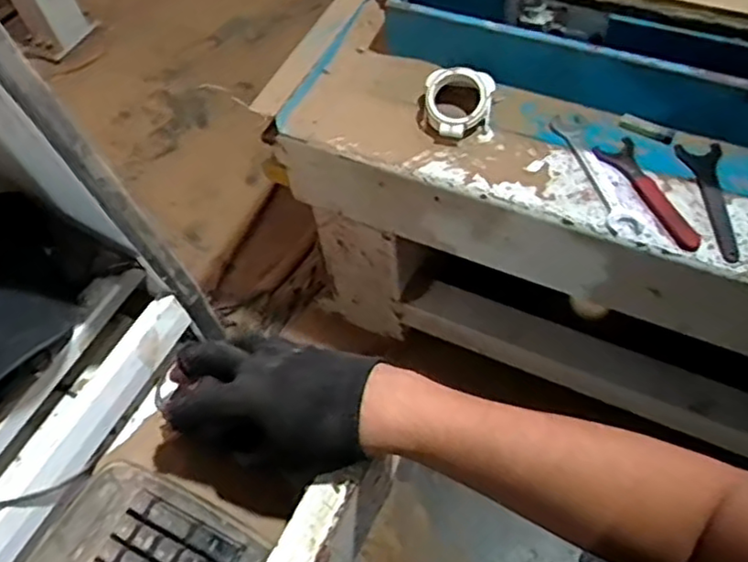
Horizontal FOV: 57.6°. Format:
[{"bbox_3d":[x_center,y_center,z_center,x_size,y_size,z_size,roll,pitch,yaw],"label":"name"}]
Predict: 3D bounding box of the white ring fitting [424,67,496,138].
[{"bbox_3d":[0.151,-0.313,1.221,0.124,0.098,0.103,6,58,9],"label":"white ring fitting"}]

